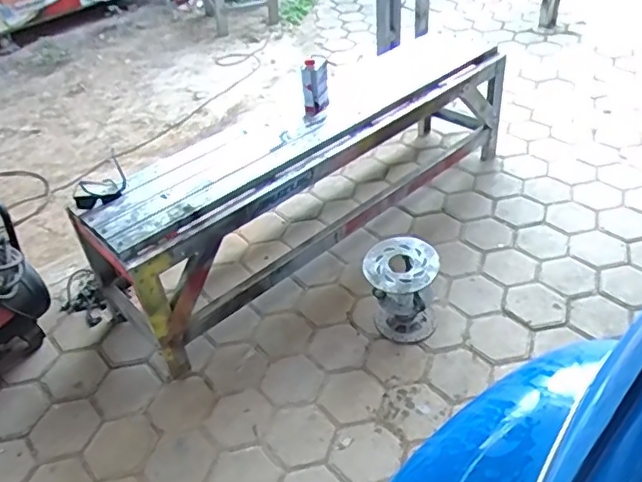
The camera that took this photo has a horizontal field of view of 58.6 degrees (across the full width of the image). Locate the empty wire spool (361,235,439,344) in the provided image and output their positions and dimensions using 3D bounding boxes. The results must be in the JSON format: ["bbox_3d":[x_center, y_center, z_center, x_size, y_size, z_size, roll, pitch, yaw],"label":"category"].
[{"bbox_3d":[0.266,0.150,1.907,0.232,0.305,0.189,2,41,8],"label":"empty wire spool"}]

